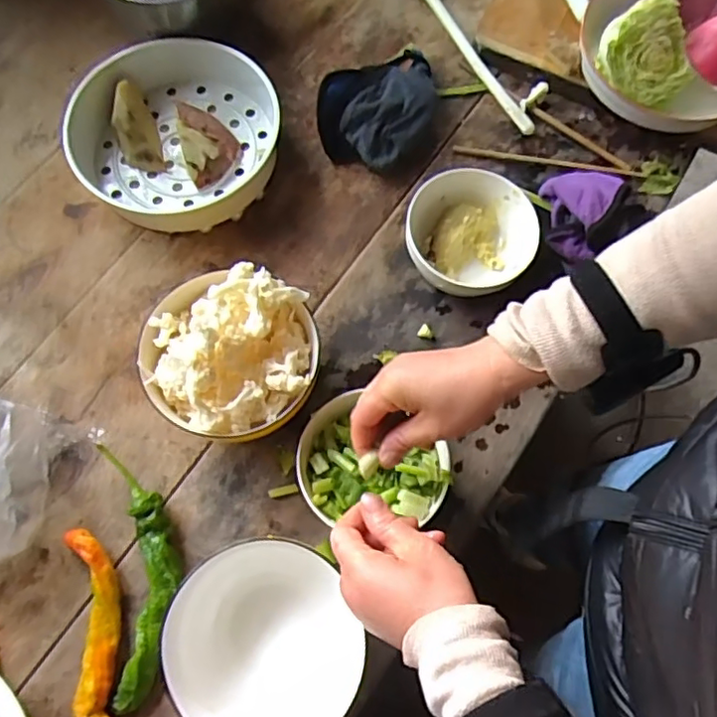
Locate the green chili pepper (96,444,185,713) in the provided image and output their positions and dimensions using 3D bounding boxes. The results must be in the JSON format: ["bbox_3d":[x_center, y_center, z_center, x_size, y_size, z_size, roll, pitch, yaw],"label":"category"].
[{"bbox_3d":[-0.188,0.183,0.520,0.062,0.033,0.209,-11,71,-5],"label":"green chili pepper"}]

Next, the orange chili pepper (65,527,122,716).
[{"bbox_3d":[-0.216,0.247,0.504,0.055,0.029,0.203,-20,72,-8],"label":"orange chili pepper"}]

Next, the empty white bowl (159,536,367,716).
[{"bbox_3d":[-0.074,0.226,0.486,0.146,0.089,0.142,1,71,-1],"label":"empty white bowl"}]

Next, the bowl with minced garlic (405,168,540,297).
[{"bbox_3d":[0.111,-0.119,0.608,0.121,0.061,0.124,1,71,-1],"label":"bowl with minced garlic"}]

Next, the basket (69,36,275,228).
[{"bbox_3d":[-0.199,-0.244,0.647,0.221,0.056,0.209,-2,71,-2],"label":"basket"}]

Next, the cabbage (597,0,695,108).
[{"bbox_3d":[0.308,-0.321,0.639,0.100,0.082,0.087,30,72,9],"label":"cabbage"}]

